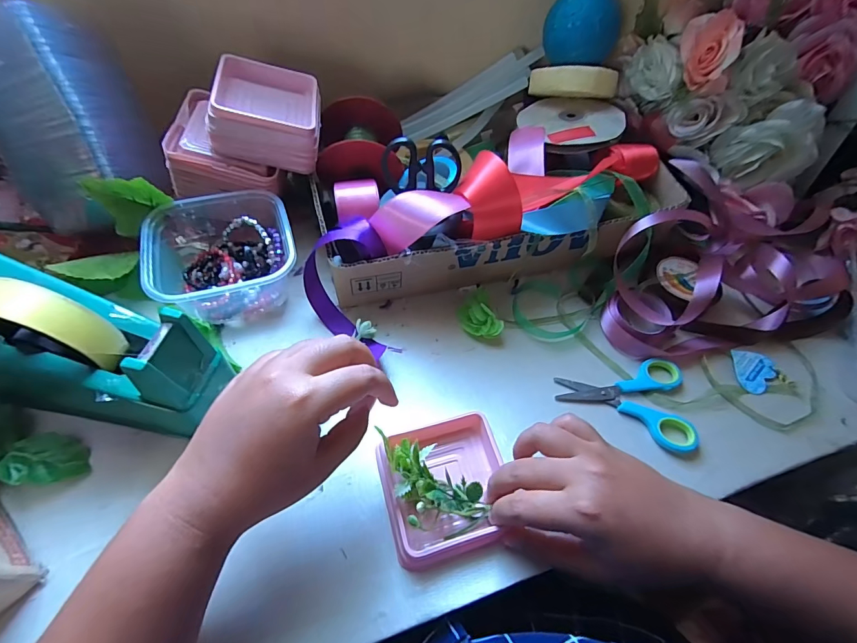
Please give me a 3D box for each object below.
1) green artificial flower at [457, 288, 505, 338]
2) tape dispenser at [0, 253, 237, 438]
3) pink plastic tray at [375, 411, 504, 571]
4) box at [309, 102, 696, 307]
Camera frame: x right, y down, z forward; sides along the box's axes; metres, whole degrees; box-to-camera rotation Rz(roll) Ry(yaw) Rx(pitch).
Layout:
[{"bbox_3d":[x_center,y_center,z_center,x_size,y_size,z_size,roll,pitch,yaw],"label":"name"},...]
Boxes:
[{"bbox_3d":[0.047,-0.006,0.383,0.032,0.021,0.047,-17,60,-16],"label":"green artificial flower"},{"bbox_3d":[-0.252,0.013,0.273,0.216,0.091,0.083,21,57,-6],"label":"tape dispenser"},{"bbox_3d":[0.013,0.119,0.300,0.090,0.020,0.093,-12,59,-12],"label":"pink plastic tray"},{"bbox_3d":[0.064,-0.126,0.410,0.371,0.104,0.196,-13,59,-13],"label":"box"}]

